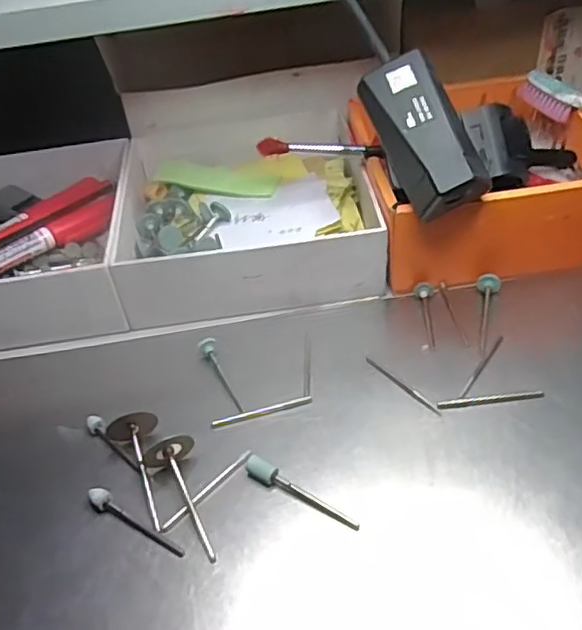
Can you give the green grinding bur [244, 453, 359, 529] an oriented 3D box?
[{"bbox_3d":[0.004,0.066,0.232,0.048,0.005,0.007,22,51,28],"label":"green grinding bur"}]

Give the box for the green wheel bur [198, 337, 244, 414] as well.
[{"bbox_3d":[-0.031,0.027,0.277,0.008,0.007,0.042,-19,44,-11],"label":"green wheel bur"}]

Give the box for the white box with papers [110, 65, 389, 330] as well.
[{"bbox_3d":[-0.026,-0.076,0.343,0.148,0.045,0.172,-4,43,4],"label":"white box with papers"}]

